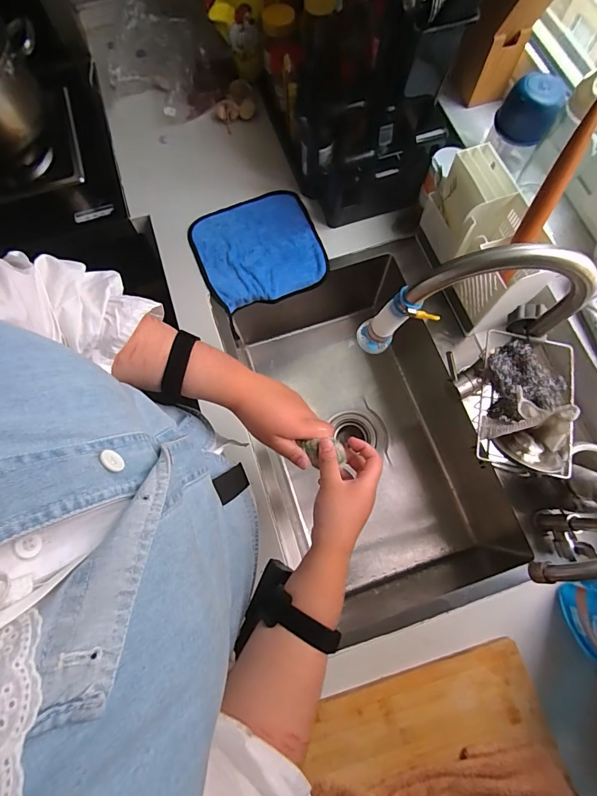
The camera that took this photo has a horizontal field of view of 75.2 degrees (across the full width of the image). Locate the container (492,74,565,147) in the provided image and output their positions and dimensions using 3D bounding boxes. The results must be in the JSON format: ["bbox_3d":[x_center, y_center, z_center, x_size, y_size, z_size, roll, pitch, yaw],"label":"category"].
[{"bbox_3d":[0.360,-0.450,0.611,0.080,0.070,0.072,27,76,9],"label":"container"}]

